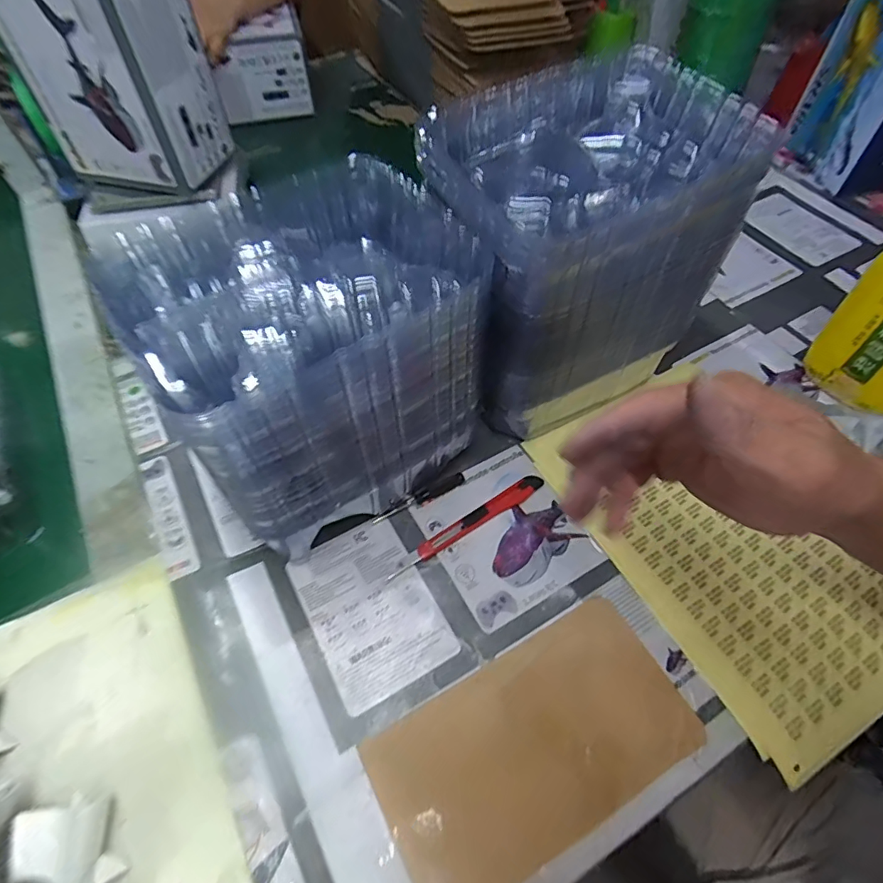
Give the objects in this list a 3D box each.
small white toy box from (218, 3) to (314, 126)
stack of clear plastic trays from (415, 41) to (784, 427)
[{"bbox_3d":[-0.287,-0.596,0.817,0.134,0.110,0.100,-16,58,-9],"label":"small white toy box"},{"bbox_3d":[0.103,-0.159,0.412,0.212,0.184,0.169,-23,59,-13],"label":"stack of clear plastic trays"}]

